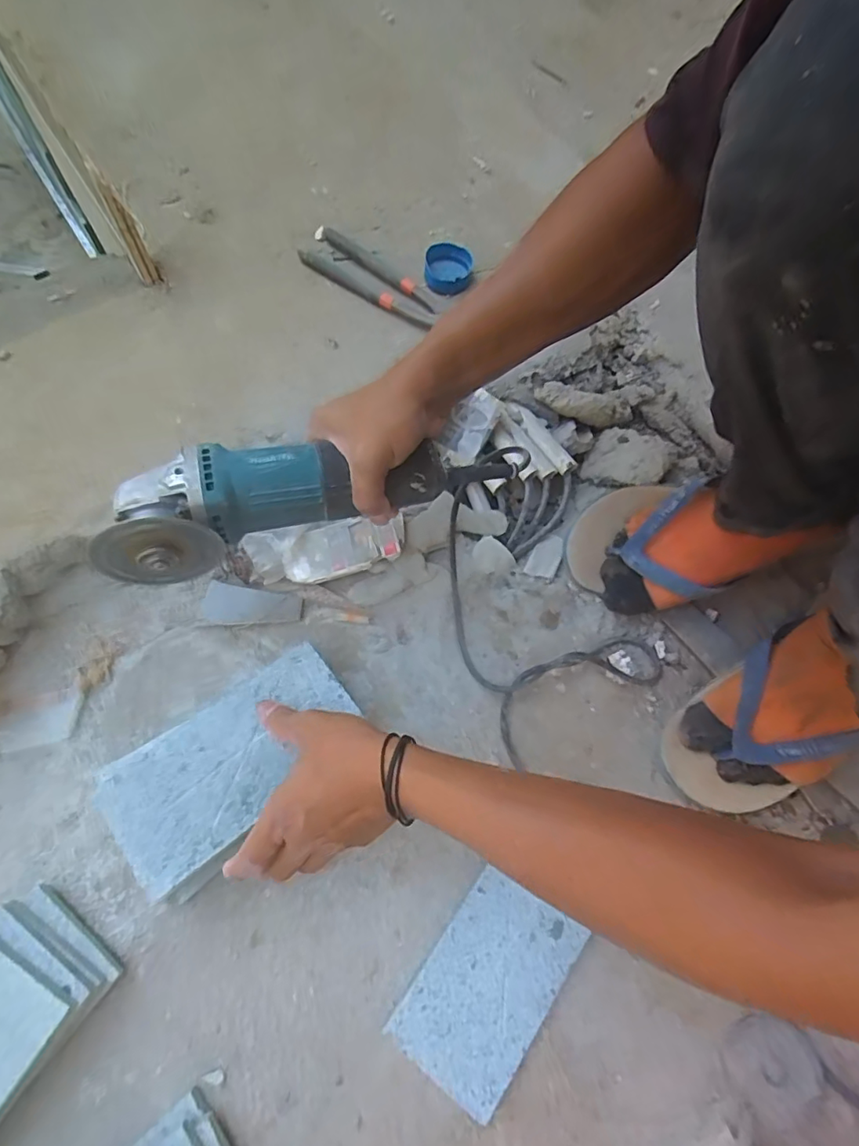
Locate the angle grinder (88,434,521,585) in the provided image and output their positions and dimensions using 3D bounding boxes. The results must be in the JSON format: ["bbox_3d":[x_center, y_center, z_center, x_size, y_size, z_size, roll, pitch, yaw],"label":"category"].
[{"bbox_3d":[-0.091,-0.066,0.431,0.306,0.071,0.067,-15,68,-17],"label":"angle grinder"}]

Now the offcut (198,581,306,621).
[{"bbox_3d":[-0.178,0.034,0.550,0.095,0.011,0.036,9,67,1],"label":"offcut"}]

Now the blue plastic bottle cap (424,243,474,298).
[{"bbox_3d":[0.022,-0.346,0.623,0.053,0.021,0.066,0,67,-3],"label":"blue plastic bottle cap"}]

